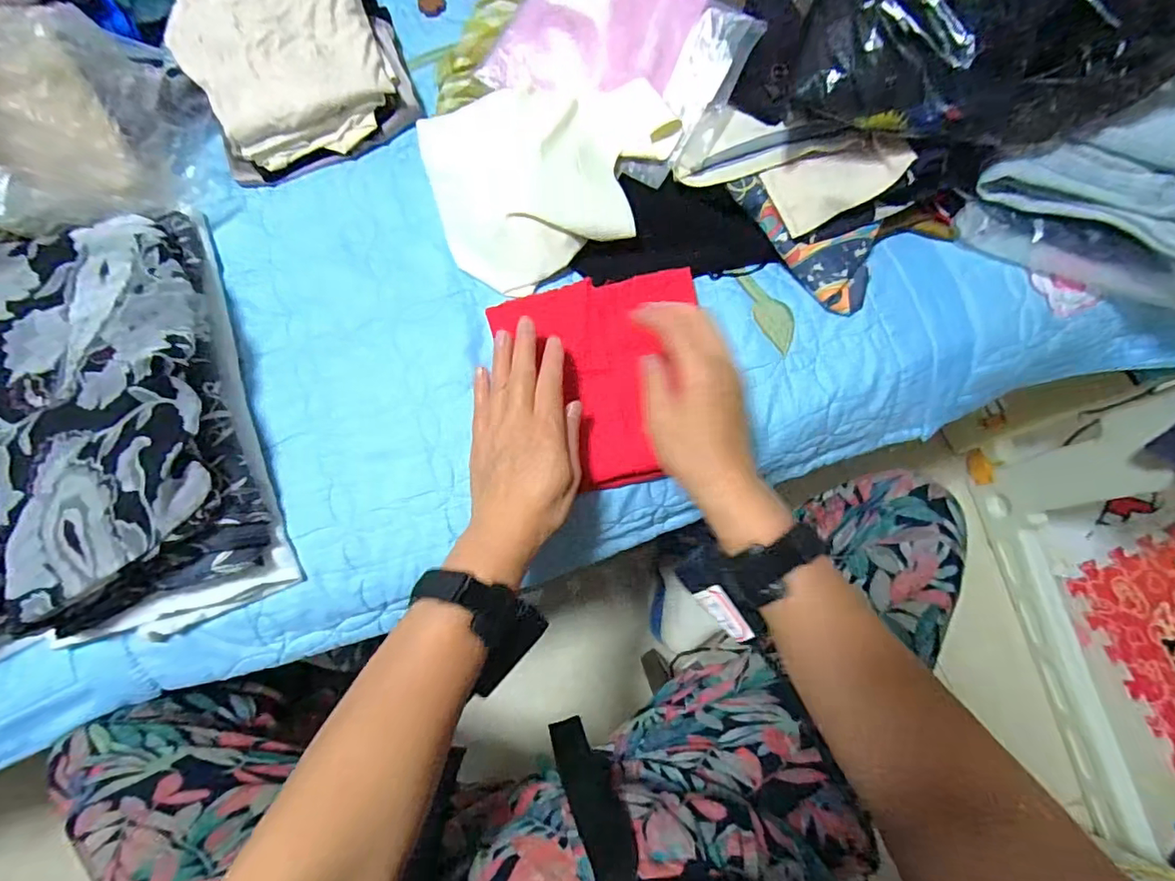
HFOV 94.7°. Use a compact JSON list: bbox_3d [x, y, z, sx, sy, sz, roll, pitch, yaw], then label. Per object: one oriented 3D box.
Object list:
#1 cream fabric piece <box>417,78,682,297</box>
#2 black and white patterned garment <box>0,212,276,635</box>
[{"bbox_3d":[-0.032,-0.245,0.506,0.217,0.068,0.167,-17,77,-5],"label":"cream fabric piece"},{"bbox_3d":[-0.383,-0.032,0.430,0.173,0.095,0.328,-19,77,-5],"label":"black and white patterned garment"}]

